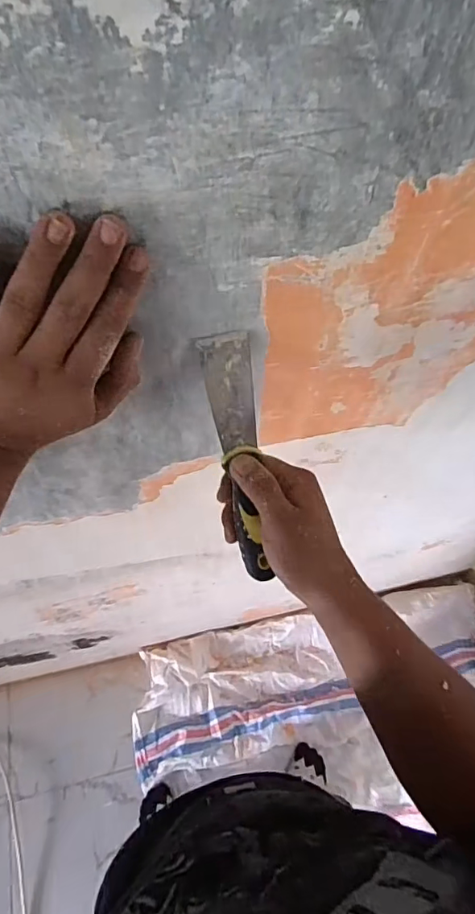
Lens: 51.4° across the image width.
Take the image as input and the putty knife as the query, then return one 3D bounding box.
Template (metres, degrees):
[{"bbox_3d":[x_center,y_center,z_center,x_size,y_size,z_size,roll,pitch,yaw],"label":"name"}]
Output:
[{"bbox_3d":[0.002,0.006,0.377,0.035,0.016,0.193,-9,104,-8],"label":"putty knife"}]

